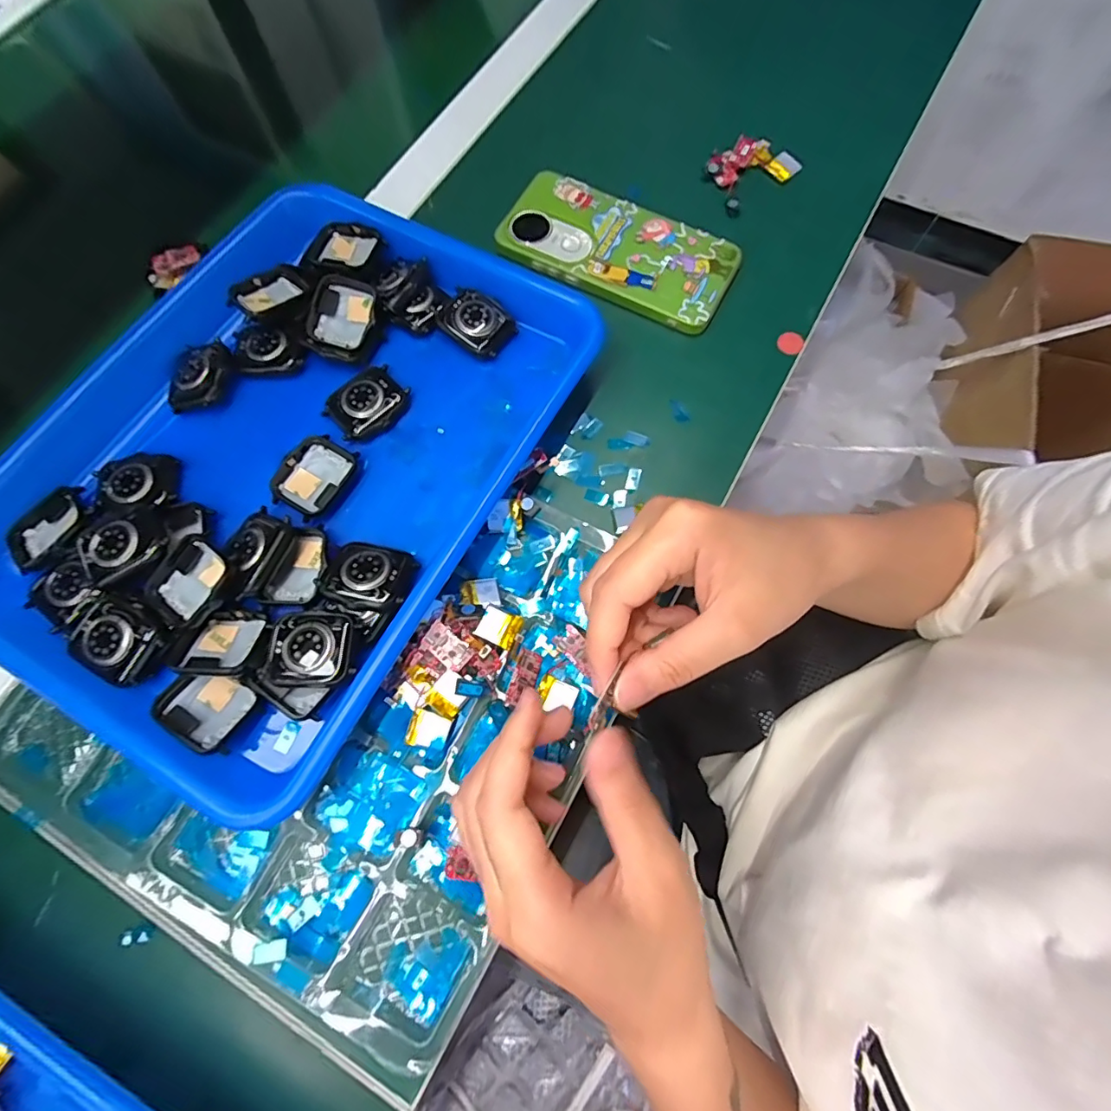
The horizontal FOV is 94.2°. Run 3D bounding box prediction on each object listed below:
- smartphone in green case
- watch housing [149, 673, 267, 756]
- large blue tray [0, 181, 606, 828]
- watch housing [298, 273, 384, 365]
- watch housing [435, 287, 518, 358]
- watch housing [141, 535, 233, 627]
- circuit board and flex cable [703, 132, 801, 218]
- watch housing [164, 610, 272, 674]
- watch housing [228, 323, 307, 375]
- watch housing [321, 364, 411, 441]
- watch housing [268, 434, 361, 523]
[{"bbox_3d":[0.041,-0.206,0.347,0.154,0.008,0.071,26,75,9],"label":"smartphone in green case"},{"bbox_3d":[-0.170,0.075,0.252,0.044,0.011,0.034,16,52,14],"label":"watch housing"},{"bbox_3d":[-0.158,-0.068,0.294,0.255,0.036,0.318,29,77,8],"label":"large blue tray"},{"bbox_3d":[-0.128,-0.143,0.313,0.043,0.017,0.050,22,75,8],"label":"watch housing"},{"bbox_3d":[-0.049,-0.146,0.321,0.042,0.012,0.036,35,77,11],"label":"watch housing"},{"bbox_3d":[-0.186,0.012,0.262,0.041,0.014,0.041,27,76,9],"label":"watch housing"},{"bbox_3d":[0.133,-0.272,0.362,0.057,0.010,0.049,-34,75,-8],"label":"circuit board and flex cable"},{"bbox_3d":[-0.164,0.044,0.258,0.038,0.009,0.036,4,42,7],"label":"watch housing"},{"bbox_3d":[-0.175,-0.127,0.315,0.046,0.010,0.033,-2,73,1],"label":"watch housing"},{"bbox_3d":[-0.110,-0.089,0.304,0.045,0.011,0.037,-39,76,-10],"label":"watch housing"},{"bbox_3d":[-0.136,-0.045,0.292,0.033,0.012,0.046,28,76,10],"label":"watch housing"}]

